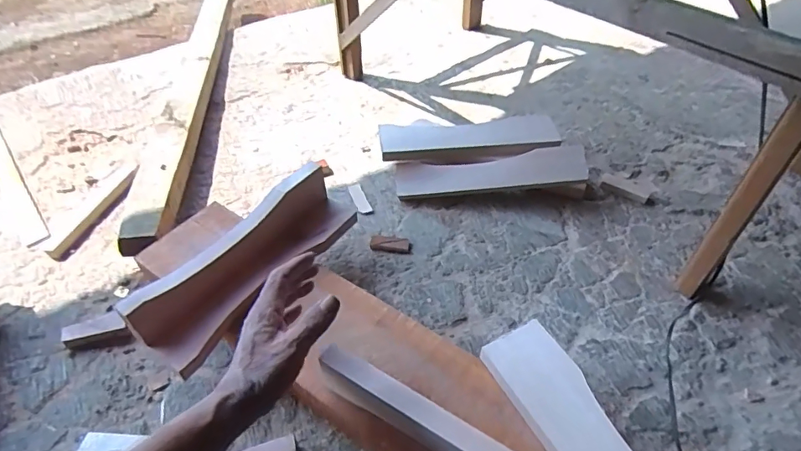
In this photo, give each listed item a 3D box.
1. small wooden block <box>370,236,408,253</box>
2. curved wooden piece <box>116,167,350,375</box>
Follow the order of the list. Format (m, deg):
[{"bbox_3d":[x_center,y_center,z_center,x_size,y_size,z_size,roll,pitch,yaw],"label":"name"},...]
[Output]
[{"bbox_3d":[-0.018,0.031,0.801,0.066,0.009,0.029,7,46,10],"label":"small wooden block"},{"bbox_3d":[-0.193,0.047,0.648,0.073,0.099,0.326,28,53,27],"label":"curved wooden piece"}]

